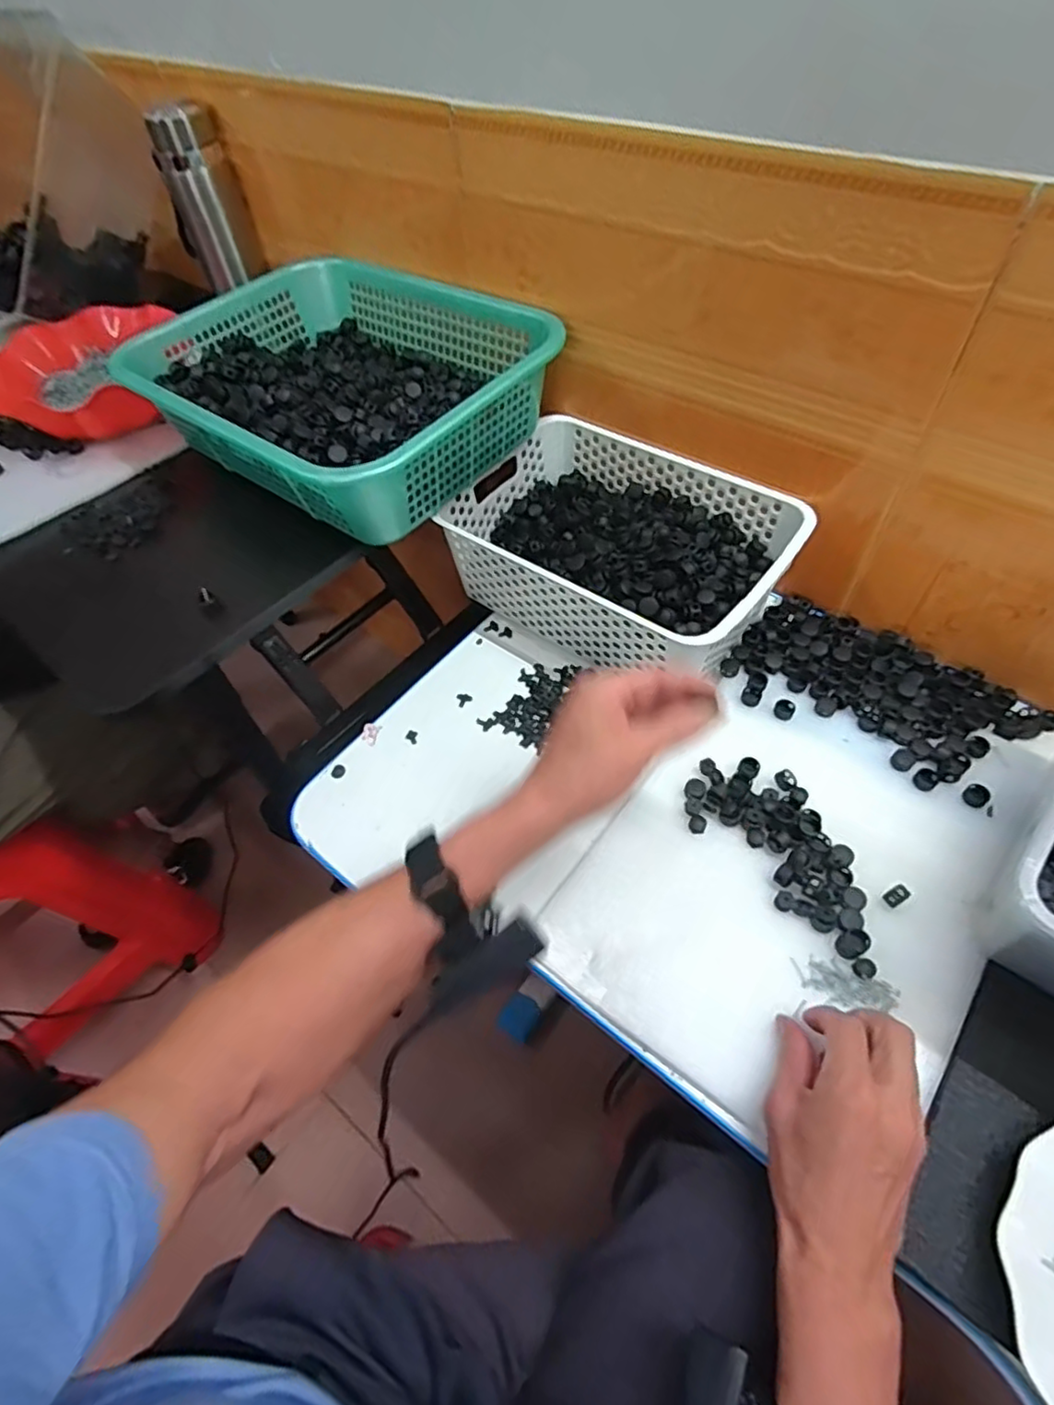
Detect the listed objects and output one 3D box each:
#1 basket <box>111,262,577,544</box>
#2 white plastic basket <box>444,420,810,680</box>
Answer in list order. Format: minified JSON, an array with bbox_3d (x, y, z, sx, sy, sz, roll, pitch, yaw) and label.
[{"bbox_3d":[-0.181,-0.320,0.656,0.379,0.090,0.289,31,63,24],"label":"basket"},{"bbox_3d":[0.090,-0.148,0.642,0.304,0.099,0.204,31,63,24],"label":"white plastic basket"}]

